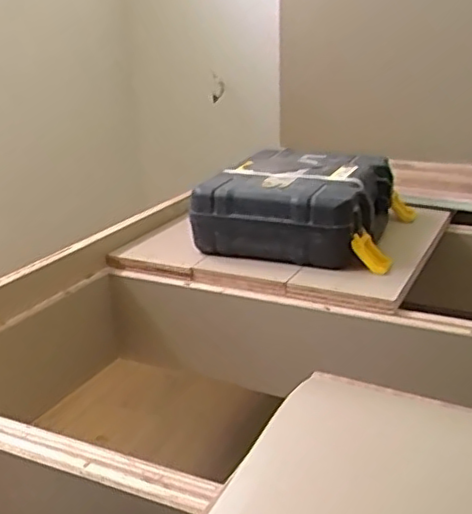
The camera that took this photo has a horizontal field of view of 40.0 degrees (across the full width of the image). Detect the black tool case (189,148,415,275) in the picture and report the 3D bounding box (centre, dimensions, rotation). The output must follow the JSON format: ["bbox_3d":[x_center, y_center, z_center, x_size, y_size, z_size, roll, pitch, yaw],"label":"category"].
[{"bbox_3d":[0.113,-0.078,1.035,0.290,0.114,0.292,6,22,19],"label":"black tool case"}]

